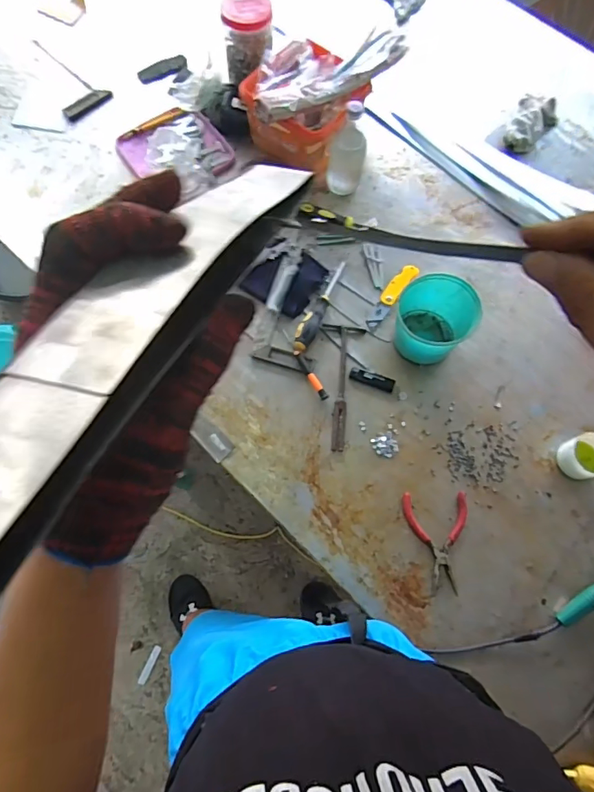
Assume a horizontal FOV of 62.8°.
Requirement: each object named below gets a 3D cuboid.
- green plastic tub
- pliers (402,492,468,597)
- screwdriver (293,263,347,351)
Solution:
[{"bbox_3d":[0.232,-0.129,0.829,0.133,0.076,0.145,0,72,-1],"label":"green plastic tub"},{"bbox_3d":[0.217,0.222,0.739,0.100,0.006,0.146,-1,72,-2],"label":"pliers"},{"bbox_3d":[0.039,-0.160,0.845,0.030,0.033,0.191,23,73,6],"label":"screwdriver"}]

